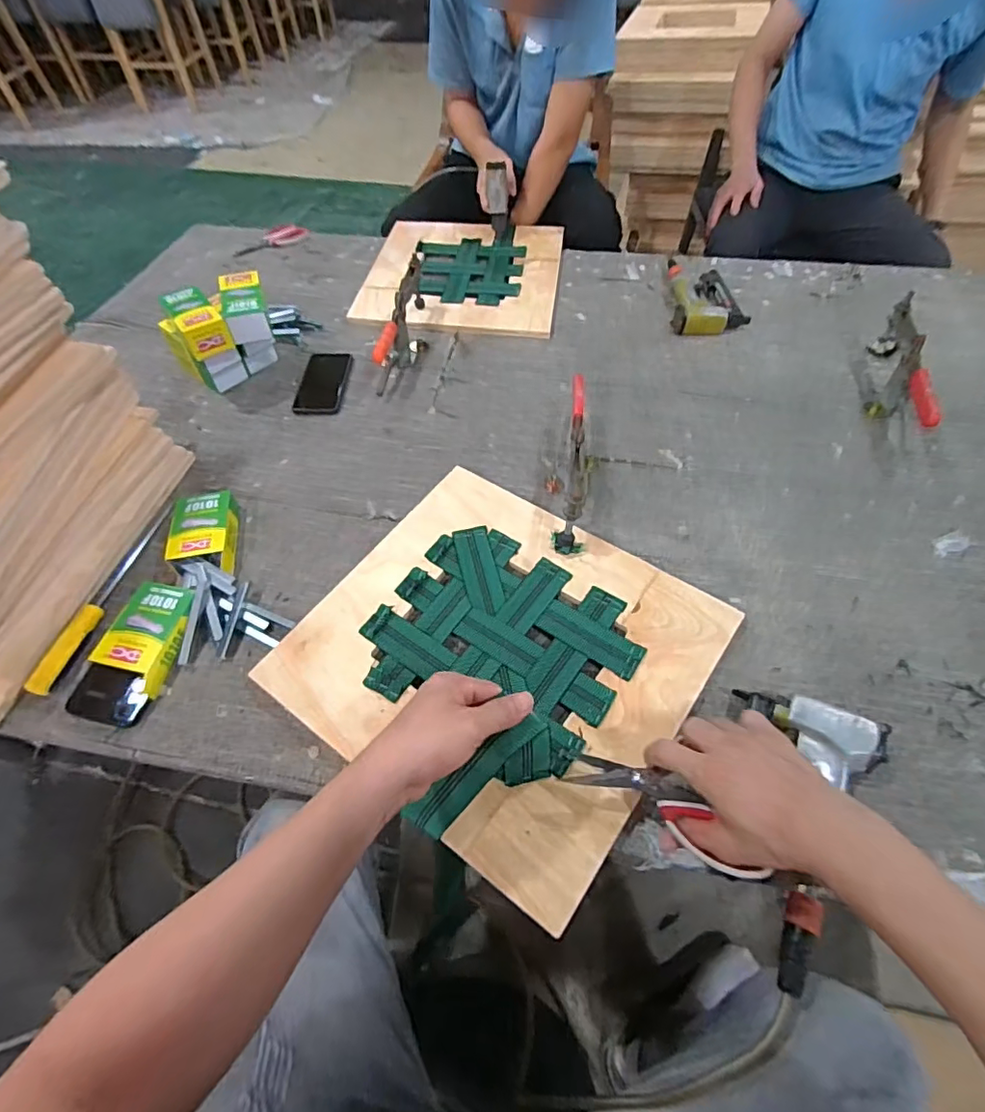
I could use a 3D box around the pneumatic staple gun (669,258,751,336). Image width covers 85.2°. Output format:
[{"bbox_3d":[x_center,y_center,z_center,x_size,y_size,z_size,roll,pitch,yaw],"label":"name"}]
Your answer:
[{"bbox_3d":[0.427,-0.529,1.065,0.140,0.046,0.263,6,55,5],"label":"pneumatic staple gun"}]

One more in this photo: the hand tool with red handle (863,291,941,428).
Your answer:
[{"bbox_3d":[0.651,-0.292,0.859,0.048,0.098,0.306,14,56,10],"label":"hand tool with red handle"}]

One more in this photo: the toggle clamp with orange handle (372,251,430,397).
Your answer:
[{"bbox_3d":[-0.156,-0.427,0.969,0.057,0.095,0.300,6,55,5],"label":"toggle clamp with orange handle"}]

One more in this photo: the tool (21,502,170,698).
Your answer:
[{"bbox_3d":[-0.495,0.040,0.686,0.029,0.023,0.286,4,55,4],"label":"tool"}]

